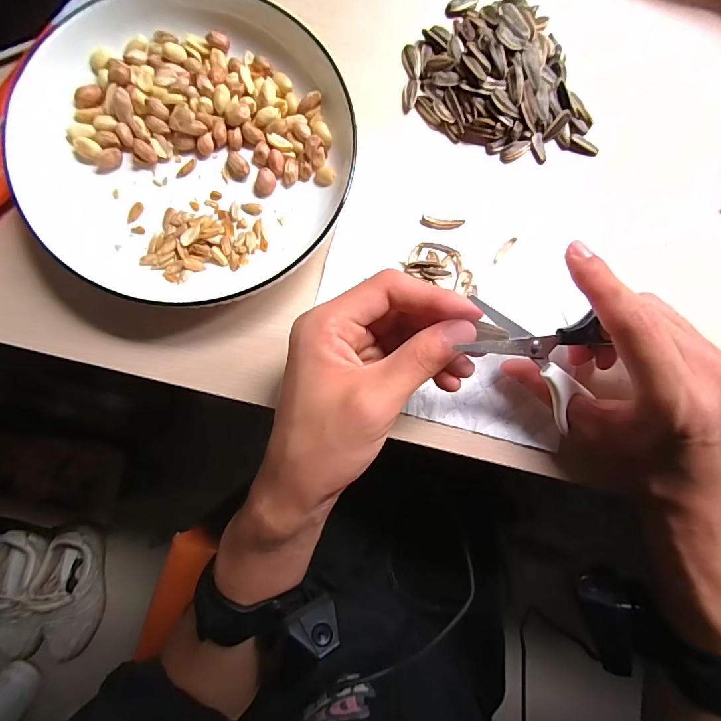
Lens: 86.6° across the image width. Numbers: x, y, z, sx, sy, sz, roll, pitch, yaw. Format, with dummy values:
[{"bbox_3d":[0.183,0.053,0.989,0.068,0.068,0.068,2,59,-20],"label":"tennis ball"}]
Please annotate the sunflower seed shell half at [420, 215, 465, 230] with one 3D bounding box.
[{"bbox_3d":[0.052,-0.088,0.246,0.027,0.004,0.007,7,84,-2],"label":"sunflower seed shell half"}]

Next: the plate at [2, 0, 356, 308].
[{"bbox_3d":[-0.098,-0.126,0.225,0.178,0.033,0.177,0,84,-3],"label":"plate"}]

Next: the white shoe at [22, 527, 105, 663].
[{"bbox_3d":[-0.635,0.502,0.820,0.108,0.111,0.256,4,84,-3],"label":"white shoe"}]

